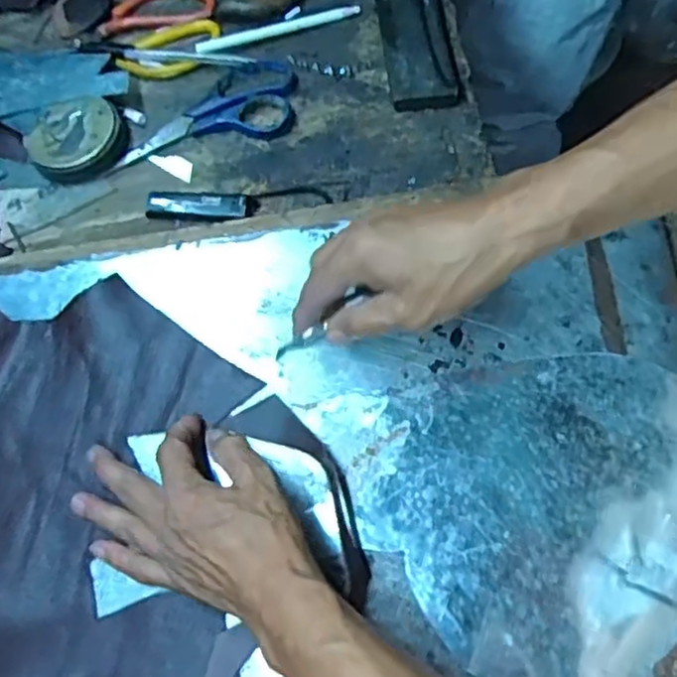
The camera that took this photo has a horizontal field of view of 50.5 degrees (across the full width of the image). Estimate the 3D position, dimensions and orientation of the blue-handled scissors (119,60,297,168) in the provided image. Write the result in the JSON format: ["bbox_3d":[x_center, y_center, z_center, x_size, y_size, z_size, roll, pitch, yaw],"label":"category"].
[{"bbox_3d":[-0.106,-0.184,0.585,0.151,0.012,0.071,-17,70,-4],"label":"blue-handled scissors"}]

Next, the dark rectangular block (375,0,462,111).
[{"bbox_3d":[0.063,-0.258,0.598,0.055,0.021,0.159,-6,70,0],"label":"dark rectangular block"}]

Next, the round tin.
[{"bbox_3d":[-0.209,-0.161,0.573,0.079,0.021,0.069,-31,72,-9],"label":"round tin"}]

